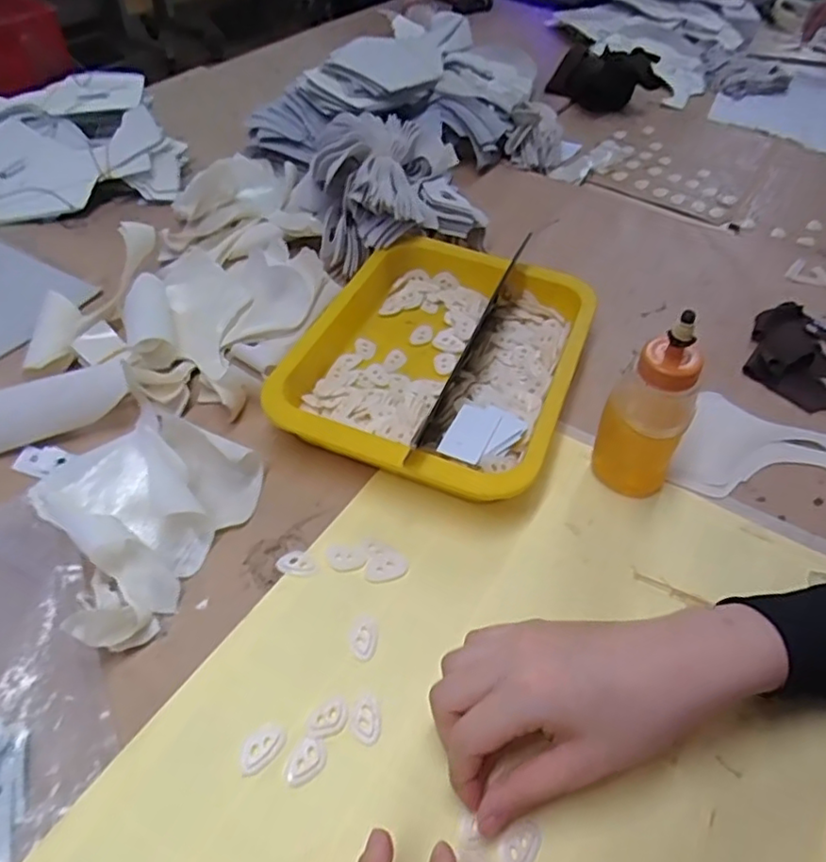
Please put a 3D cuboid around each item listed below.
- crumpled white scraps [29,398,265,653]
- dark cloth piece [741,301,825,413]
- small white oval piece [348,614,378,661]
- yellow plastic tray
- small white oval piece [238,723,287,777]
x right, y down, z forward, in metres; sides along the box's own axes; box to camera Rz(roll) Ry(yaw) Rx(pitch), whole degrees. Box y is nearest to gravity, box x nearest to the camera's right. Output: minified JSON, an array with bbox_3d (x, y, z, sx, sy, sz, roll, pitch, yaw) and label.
[{"bbox_3d":[-0.174,0.046,0.389,0.113,0.038,0.149,21,50,14],"label":"crumpled white scraps"},{"bbox_3d":[0.330,-0.069,0.545,0.070,0.016,0.121,23,50,16],"label":"dark cloth piece"},{"bbox_3d":[-0.028,0.117,0.363,0.016,0.004,0.027,0,48,-4],"label":"small white oval piece"},{"bbox_3d":[0.021,-0.058,0.495,0.202,0.039,0.254,19,49,13],"label":"yellow plastic tray"},{"bbox_3d":[-0.077,0.160,0.319,0.016,0.004,0.025,35,55,25],"label":"small white oval piece"}]

